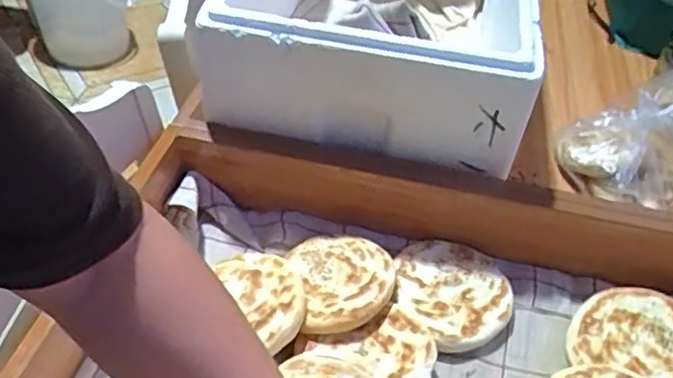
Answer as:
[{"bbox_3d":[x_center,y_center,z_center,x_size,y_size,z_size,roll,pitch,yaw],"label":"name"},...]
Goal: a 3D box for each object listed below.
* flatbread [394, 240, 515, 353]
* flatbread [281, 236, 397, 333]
[{"bbox_3d":[0.118,0.103,0.646,0.111,0.015,0.121,3,44,-3],"label":"flatbread"},{"bbox_3d":[0.008,0.089,0.623,0.098,0.027,0.114,-5,45,-12],"label":"flatbread"}]

